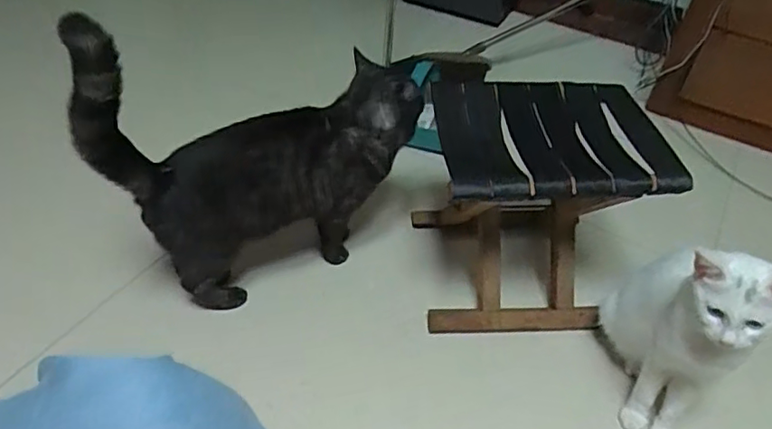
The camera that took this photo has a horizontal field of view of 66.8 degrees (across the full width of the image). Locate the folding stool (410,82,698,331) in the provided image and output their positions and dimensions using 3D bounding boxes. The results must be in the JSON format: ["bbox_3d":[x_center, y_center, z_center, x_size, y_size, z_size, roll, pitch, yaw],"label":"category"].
[{"bbox_3d":[0.226,-0.008,0.892,0.318,0.295,0.236,-1,43,-7],"label":"folding stool"}]

